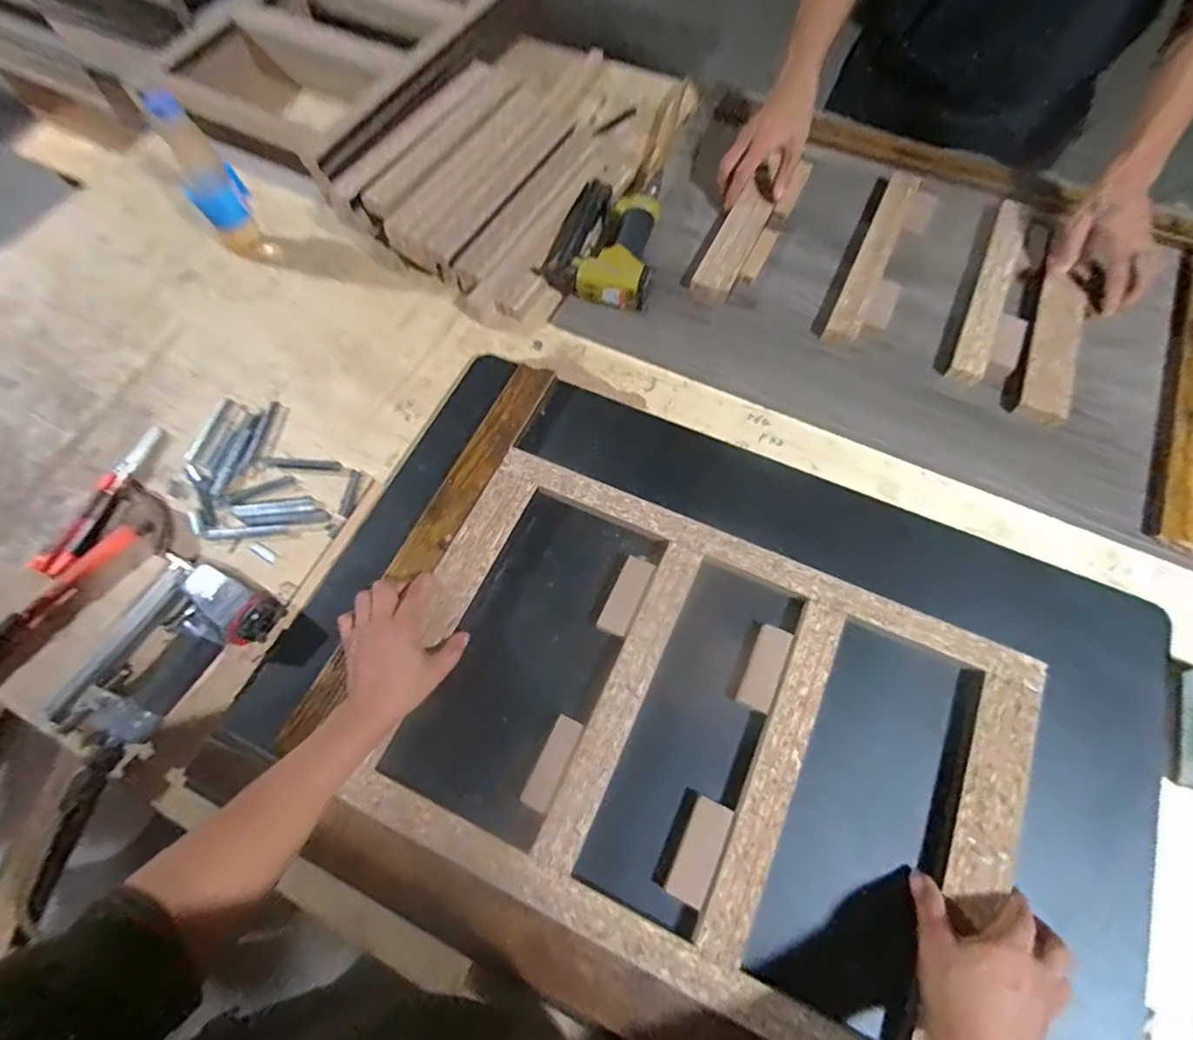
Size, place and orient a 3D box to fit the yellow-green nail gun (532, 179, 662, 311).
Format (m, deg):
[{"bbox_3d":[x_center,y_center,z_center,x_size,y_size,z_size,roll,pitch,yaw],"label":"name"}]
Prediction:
[{"bbox_3d":[0.008,-0.376,0.778,0.146,0.050,0.218,8,67,4],"label":"yellow-green nail gun"}]

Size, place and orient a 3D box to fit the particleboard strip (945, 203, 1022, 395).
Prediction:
[{"bbox_3d":[0.494,-0.294,0.731,0.037,0.015,0.319,24,69,10],"label":"particleboard strip"}]

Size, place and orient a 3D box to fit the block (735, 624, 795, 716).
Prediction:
[{"bbox_3d":[0.160,0.139,0.552,0.030,0.015,0.079,23,69,10],"label":"block"}]

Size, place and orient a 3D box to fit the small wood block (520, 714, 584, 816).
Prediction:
[{"bbox_3d":[-0.038,0.216,0.521,0.026,0.017,0.079,24,69,10],"label":"small wood block"}]

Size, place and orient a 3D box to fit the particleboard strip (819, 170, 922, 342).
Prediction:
[{"bbox_3d":[0.367,-0.353,0.766,0.039,0.025,0.326,25,69,11],"label":"particleboard strip"}]

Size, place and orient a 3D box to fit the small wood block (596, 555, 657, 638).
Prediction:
[{"bbox_3d":[0.030,0.077,0.583,0.031,0.014,0.080,24,69,10],"label":"small wood block"}]

